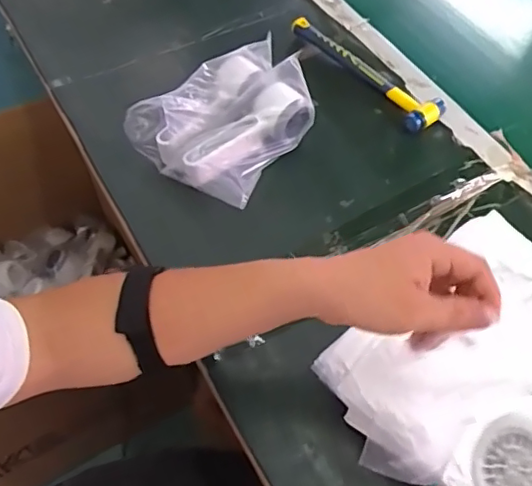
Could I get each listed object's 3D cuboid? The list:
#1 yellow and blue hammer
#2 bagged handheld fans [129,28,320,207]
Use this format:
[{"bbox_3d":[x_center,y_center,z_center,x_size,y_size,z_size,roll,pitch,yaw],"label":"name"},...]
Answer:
[{"bbox_3d":[0.133,-0.232,0.741,0.058,0.028,0.240,-32,63,-19],"label":"yellow and blue hammer"},{"bbox_3d":[-0.052,-0.147,0.656,0.169,0.089,0.182,29,62,17],"label":"bagged handheld fans"}]

